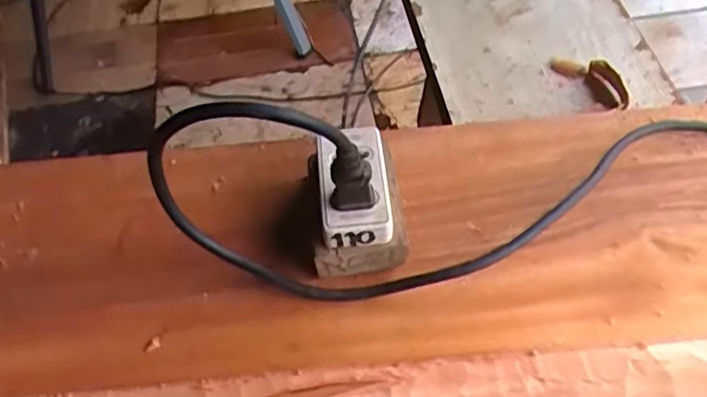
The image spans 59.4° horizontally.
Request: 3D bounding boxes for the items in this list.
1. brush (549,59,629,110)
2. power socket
[{"bbox_3d":[0.204,-0.102,0.525,0.026,0.023,0.072,-28,60,-17],"label":"brush"},{"bbox_3d":[0.002,0.000,0.406,0.058,0.066,0.077,-5,56,-2],"label":"power socket"}]

